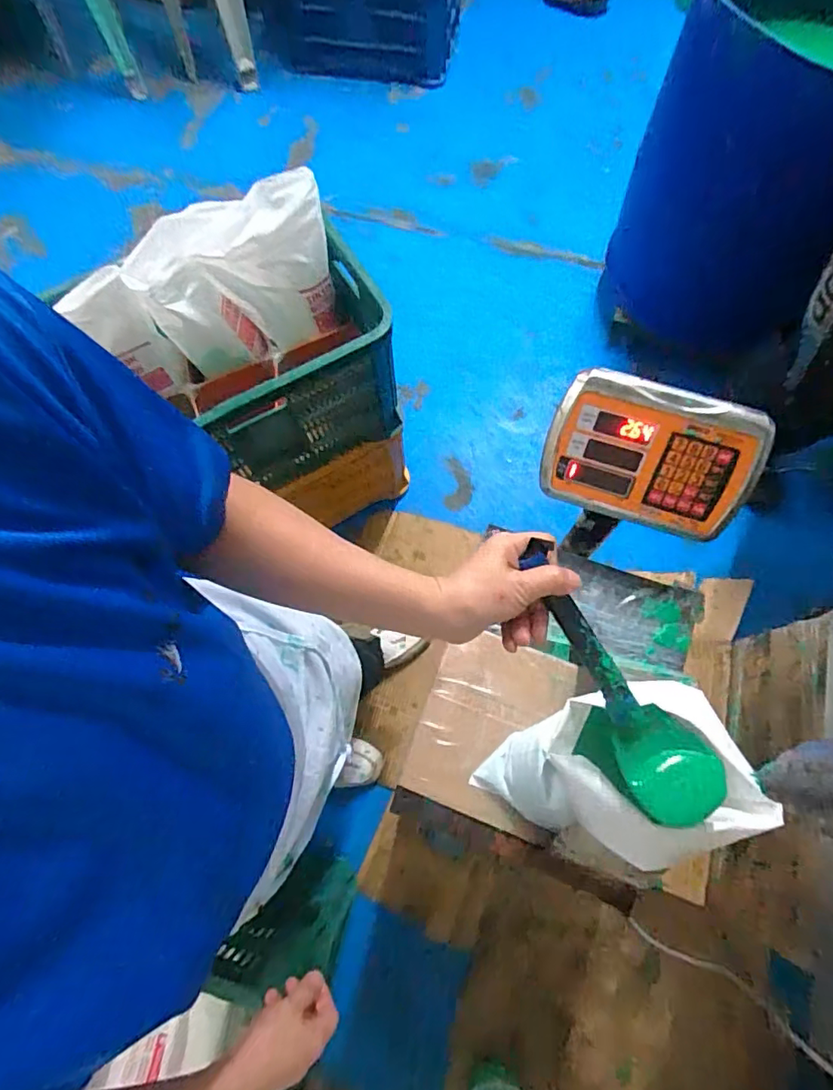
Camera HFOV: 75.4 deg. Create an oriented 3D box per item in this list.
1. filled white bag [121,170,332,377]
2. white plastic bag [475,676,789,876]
[{"bbox_3d":[-0.286,-0.437,0.890,0.307,0.201,0.154,-31,73,-8],"label":"filled white bag"},{"bbox_3d":[0.187,0.242,0.575,0.226,0.239,0.149,-20,72,-4],"label":"white plastic bag"}]

